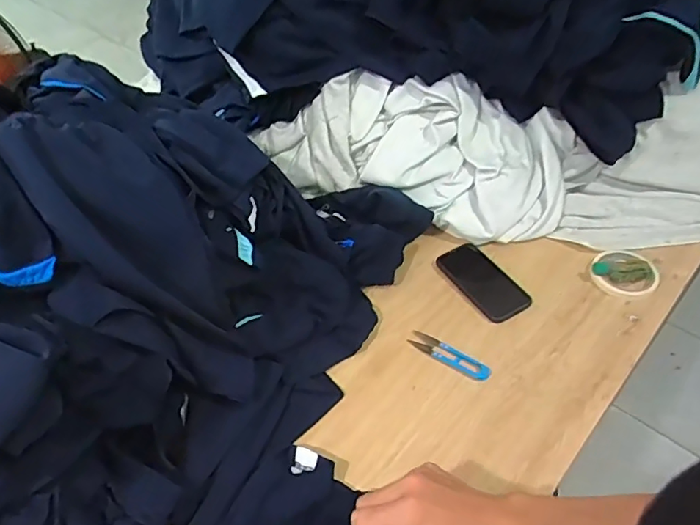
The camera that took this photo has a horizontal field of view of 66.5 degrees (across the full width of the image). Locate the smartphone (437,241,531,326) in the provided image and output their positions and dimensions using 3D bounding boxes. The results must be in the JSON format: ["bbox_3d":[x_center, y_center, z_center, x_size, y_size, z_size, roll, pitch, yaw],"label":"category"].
[{"bbox_3d":[0.205,0.026,0.822,0.079,0.009,0.146,-25,49,-19],"label":"smartphone"}]

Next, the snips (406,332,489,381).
[{"bbox_3d":[0.138,0.129,0.747,0.119,0.006,0.028,27,53,27],"label":"snips"}]

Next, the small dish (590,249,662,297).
[{"bbox_3d":[0.421,0.009,0.814,0.089,0.018,0.094,-2,46,2],"label":"small dish"}]

